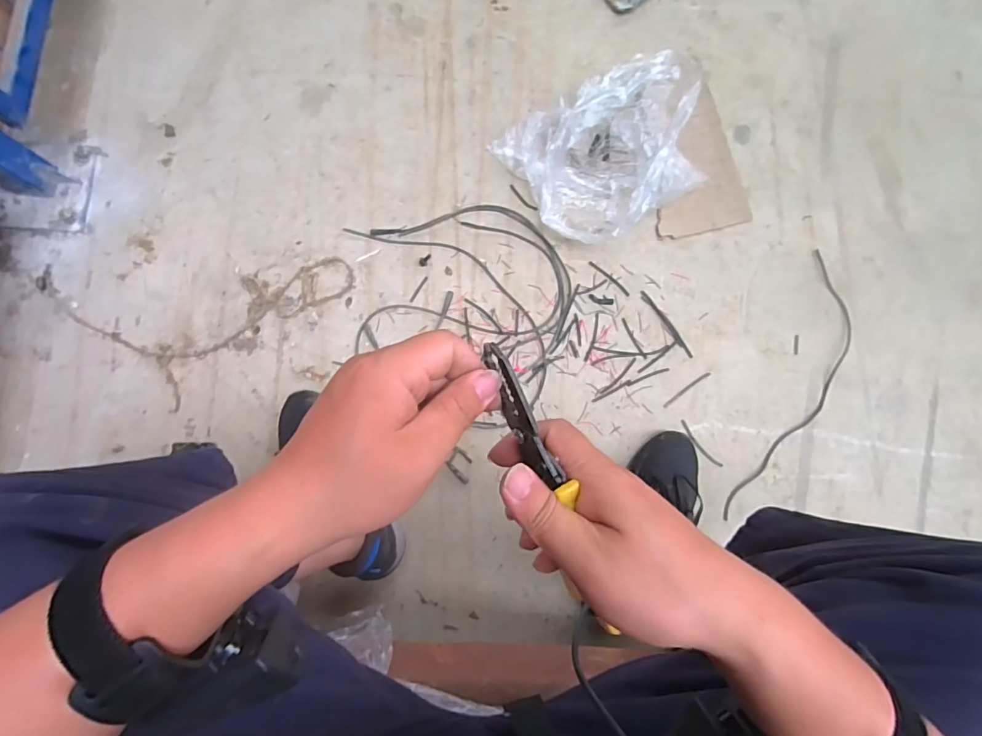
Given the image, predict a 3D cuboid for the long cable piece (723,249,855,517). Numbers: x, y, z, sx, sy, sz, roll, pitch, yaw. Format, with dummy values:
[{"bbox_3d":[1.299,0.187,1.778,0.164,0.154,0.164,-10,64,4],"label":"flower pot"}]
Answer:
[{"bbox_3d":[0.492,0.037,0.777,0.096,0.012,0.459,24,83,0],"label":"long cable piece"}]

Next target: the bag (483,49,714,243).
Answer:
[{"bbox_3d":[0.192,-0.335,0.742,0.297,0.123,0.240,-29,86,-6],"label":"bag"}]

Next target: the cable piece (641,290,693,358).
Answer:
[{"bbox_3d":[0.283,-0.071,0.777,0.010,0.009,0.129,-35,87,-6],"label":"cable piece"}]

